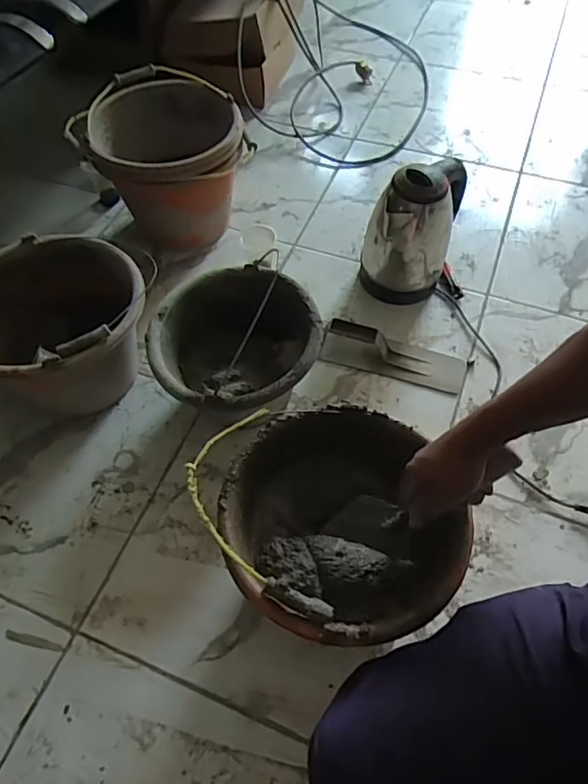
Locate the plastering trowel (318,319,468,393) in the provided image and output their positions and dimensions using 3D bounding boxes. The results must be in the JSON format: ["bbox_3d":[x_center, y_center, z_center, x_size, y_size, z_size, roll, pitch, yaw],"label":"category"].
[{"bbox_3d":[0.173,-0.073,0.920,0.257,0.056,0.080,14,58,11],"label":"plastering trowel"}]

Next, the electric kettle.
[{"bbox_3d":[0.207,-0.288,0.947,0.157,0.233,0.138,10,57,9],"label":"electric kettle"}]

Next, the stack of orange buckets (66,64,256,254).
[{"bbox_3d":[-0.258,-0.461,1.075,0.293,0.212,0.319,-29,62,-16],"label":"stack of orange buckets"}]

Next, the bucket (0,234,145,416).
[{"bbox_3d":[-0.367,-0.086,0.850,0.269,0.202,0.260,-1,56,2],"label":"bucket"}]

